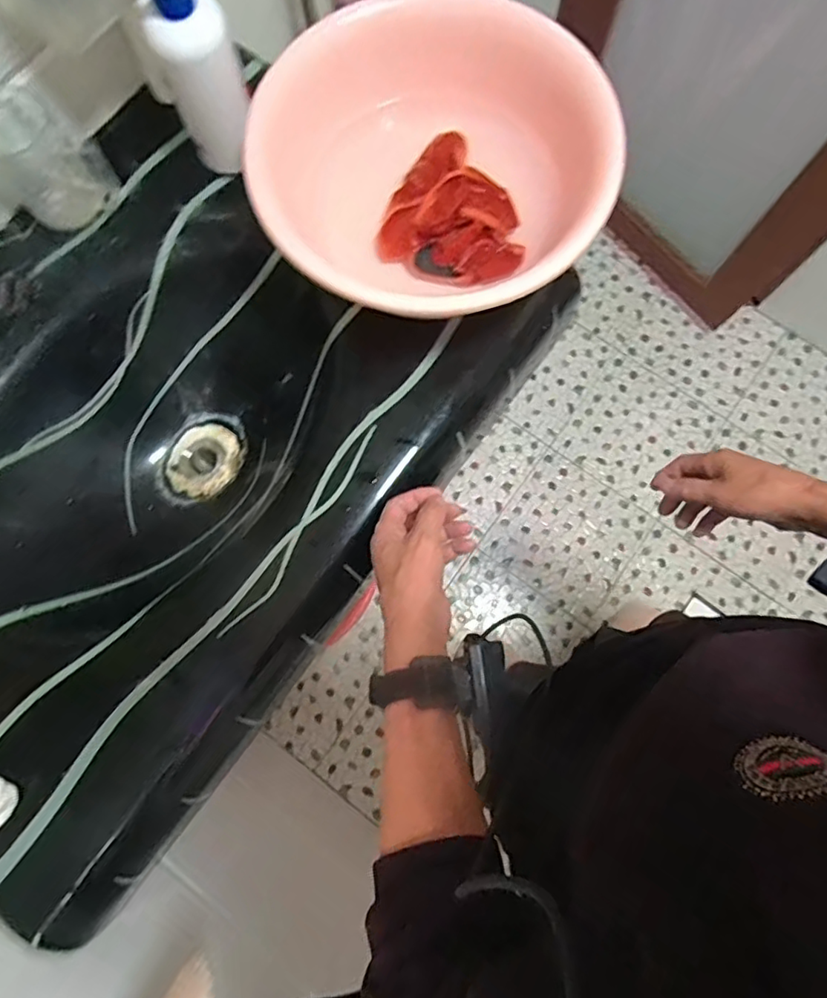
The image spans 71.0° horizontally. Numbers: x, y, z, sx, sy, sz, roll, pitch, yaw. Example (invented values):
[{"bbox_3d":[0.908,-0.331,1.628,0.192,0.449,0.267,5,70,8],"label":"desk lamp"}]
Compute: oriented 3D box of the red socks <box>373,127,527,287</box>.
[{"bbox_3d":[0.045,-0.295,0.576,0.139,0.036,0.155,14,79,4],"label":"red socks"}]

